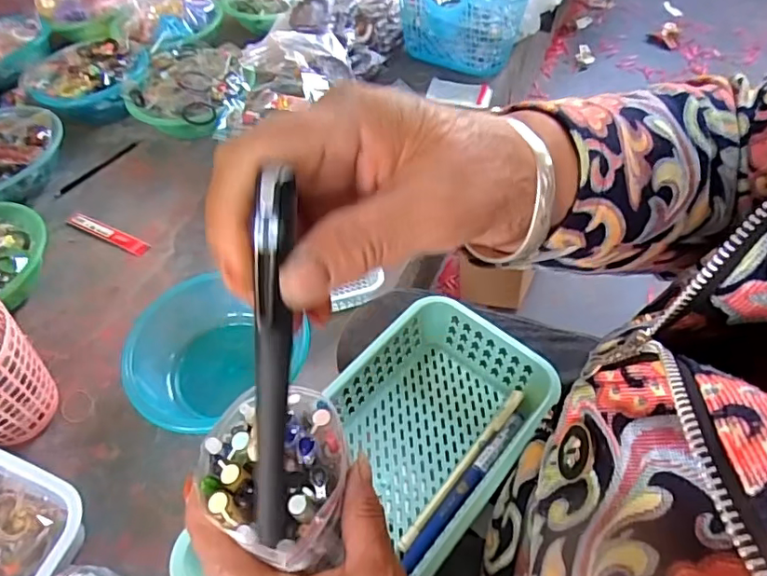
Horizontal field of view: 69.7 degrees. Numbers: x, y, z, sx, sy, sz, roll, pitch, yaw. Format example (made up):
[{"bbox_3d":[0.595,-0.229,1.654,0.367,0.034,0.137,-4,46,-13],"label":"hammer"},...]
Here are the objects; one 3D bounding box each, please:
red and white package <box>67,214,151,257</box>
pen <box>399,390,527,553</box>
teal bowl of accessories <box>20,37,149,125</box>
[{"bbox_3d":[-0.461,-0.092,0.915,0.180,0.004,0.026,21,56,21],"label":"red and white package"},{"bbox_3d":[0.059,0.125,0.391,0.010,0.005,0.143,32,61,28],"label":"pen"},{"bbox_3d":[-0.584,-0.414,1.094,0.223,0.086,0.222,-3,51,4],"label":"teal bowl of accessories"}]

